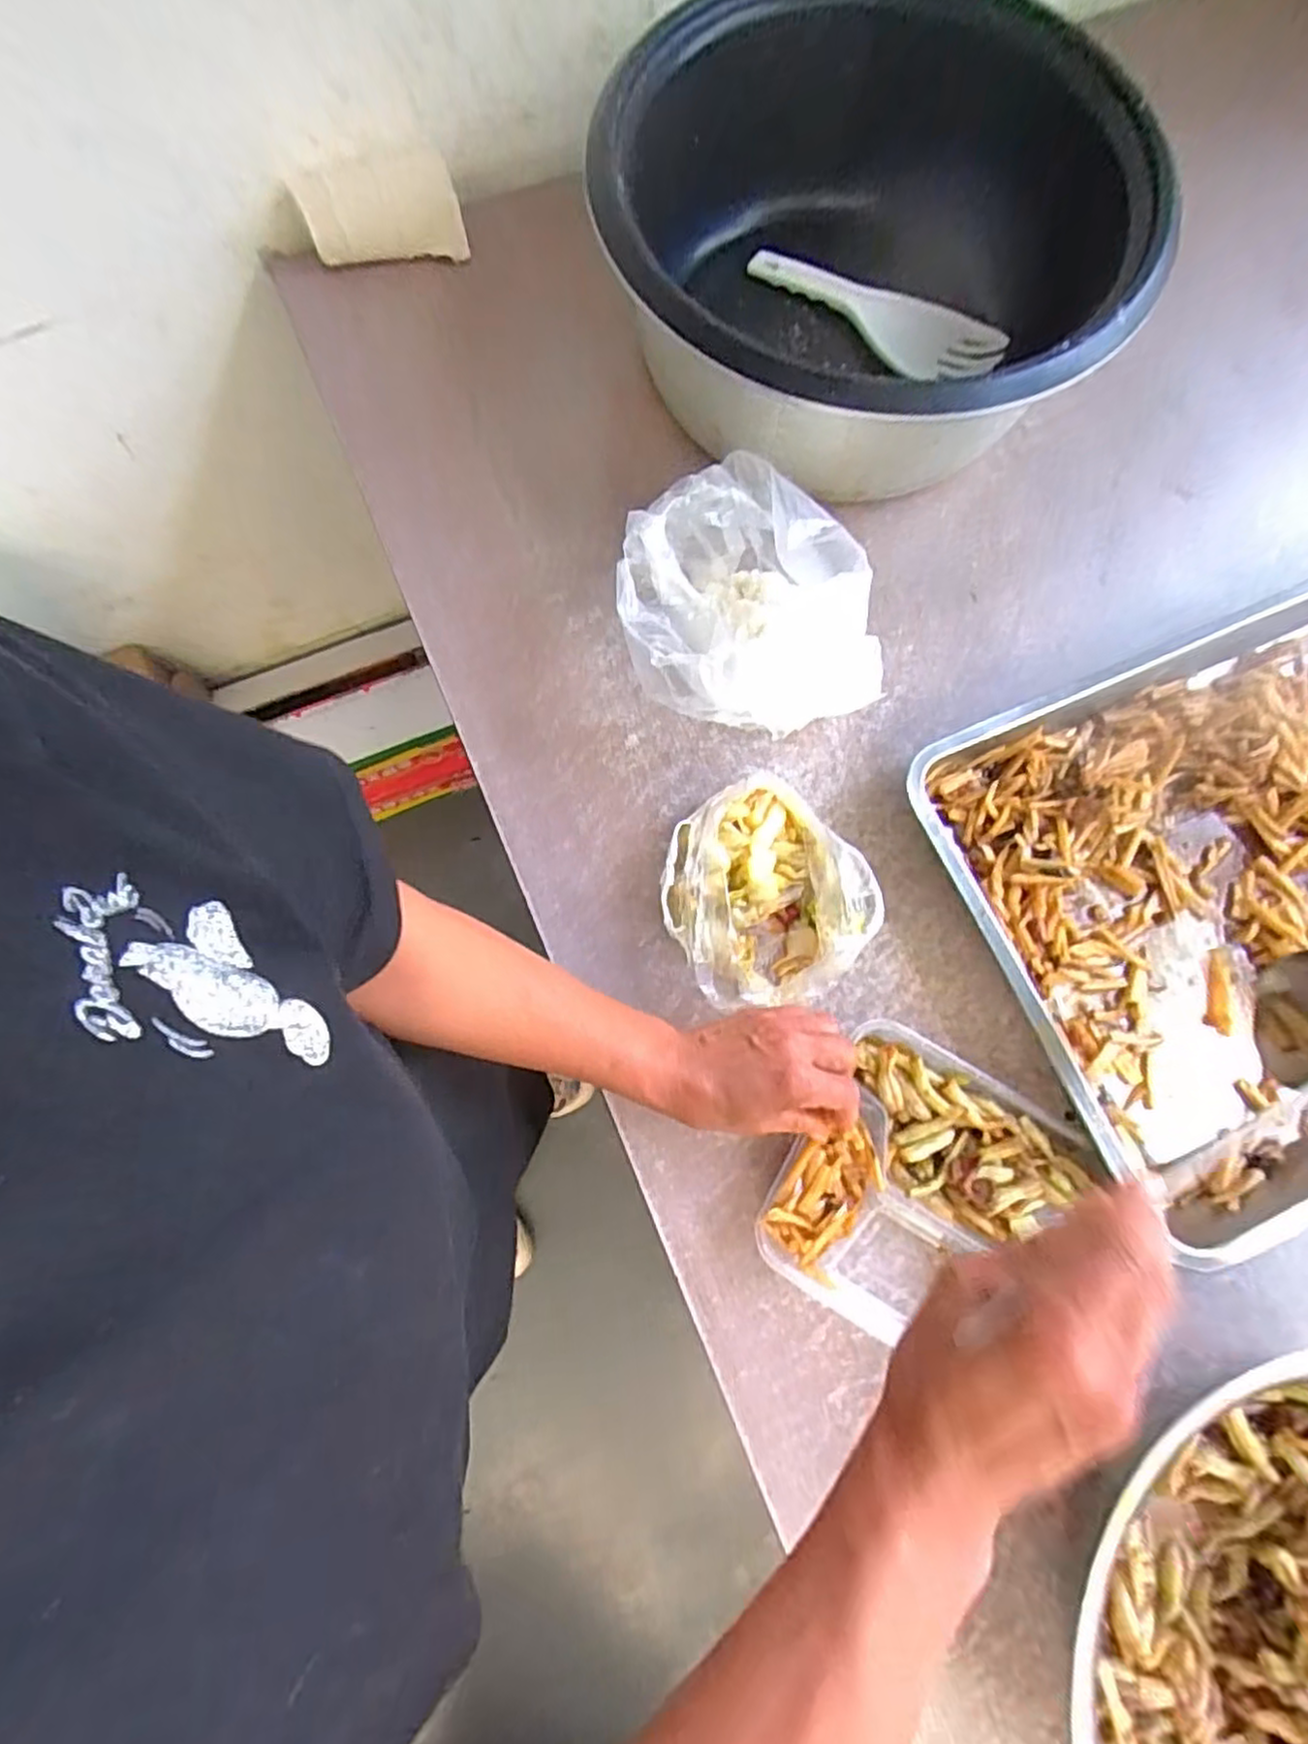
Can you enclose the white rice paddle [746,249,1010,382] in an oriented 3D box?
[{"bbox_3d":[0.199,-0.520,0.654,0.249,0.034,0.057,33,79,7],"label":"white rice paddle"}]

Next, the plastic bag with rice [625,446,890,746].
[{"bbox_3d":[0.061,-0.201,0.535,0.183,0.135,0.204,-17,77,-4],"label":"plastic bag with rice"}]

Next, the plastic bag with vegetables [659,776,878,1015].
[{"bbox_3d":[0.077,0.016,0.508,0.135,0.088,0.156,-29,79,-7],"label":"plastic bag with vegetables"}]

